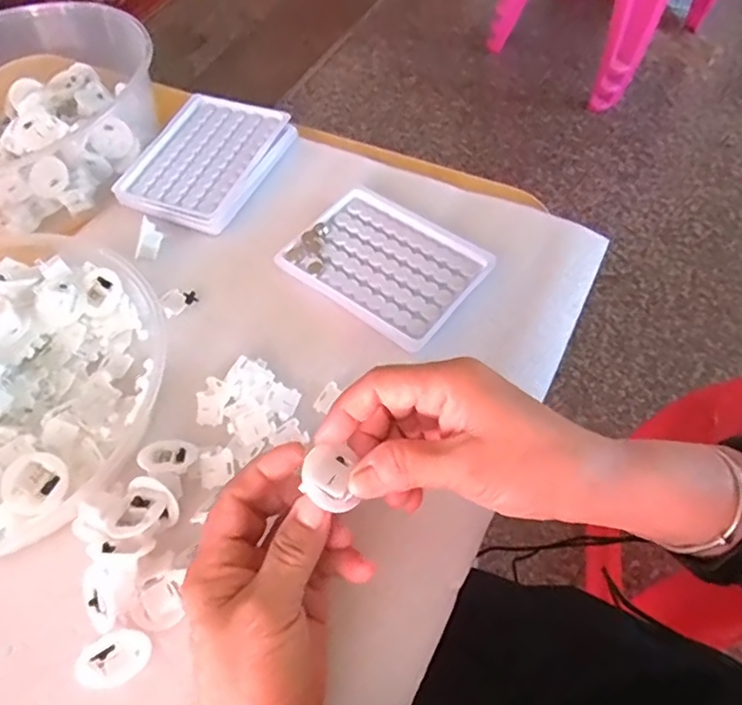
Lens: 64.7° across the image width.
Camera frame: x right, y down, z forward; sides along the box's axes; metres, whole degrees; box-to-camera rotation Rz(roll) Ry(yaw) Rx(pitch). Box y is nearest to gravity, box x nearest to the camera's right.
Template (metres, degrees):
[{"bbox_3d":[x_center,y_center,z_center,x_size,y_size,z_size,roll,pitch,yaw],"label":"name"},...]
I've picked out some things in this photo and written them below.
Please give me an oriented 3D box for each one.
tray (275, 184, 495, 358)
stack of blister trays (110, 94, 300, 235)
[{"bbox_3d":[0.010,-0.066,0.417,0.128,0.006,0.098,34,65,21],"label":"tray"},{"bbox_3d":[-0.133,-0.158,0.477,0.106,0.013,0.136,19,60,13],"label":"stack of blister trays"}]

